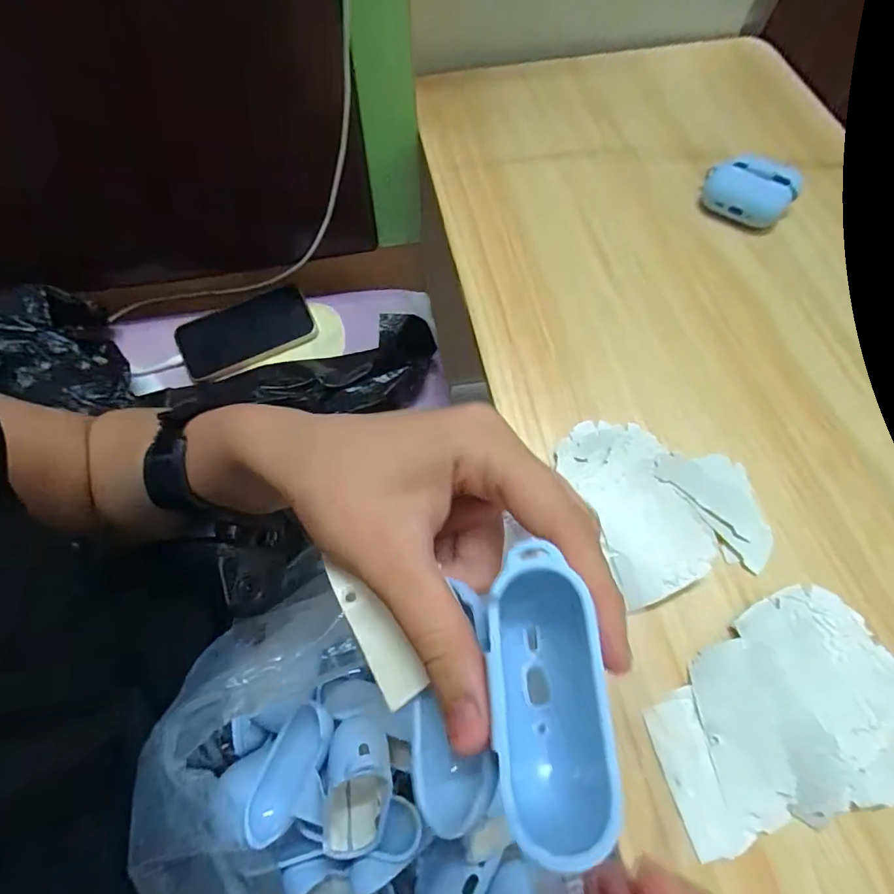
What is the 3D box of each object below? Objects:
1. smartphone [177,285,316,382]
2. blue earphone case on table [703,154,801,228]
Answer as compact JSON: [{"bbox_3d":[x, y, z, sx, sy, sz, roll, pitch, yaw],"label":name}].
[{"bbox_3d":[-0.236,-0.132,0.573,0.160,0.008,0.070,-22,109,1],"label":"smartphone"},{"bbox_3d":[0.251,-0.213,0.403,0.069,0.027,0.048,27,68,11],"label":"blue earphone case on table"}]

